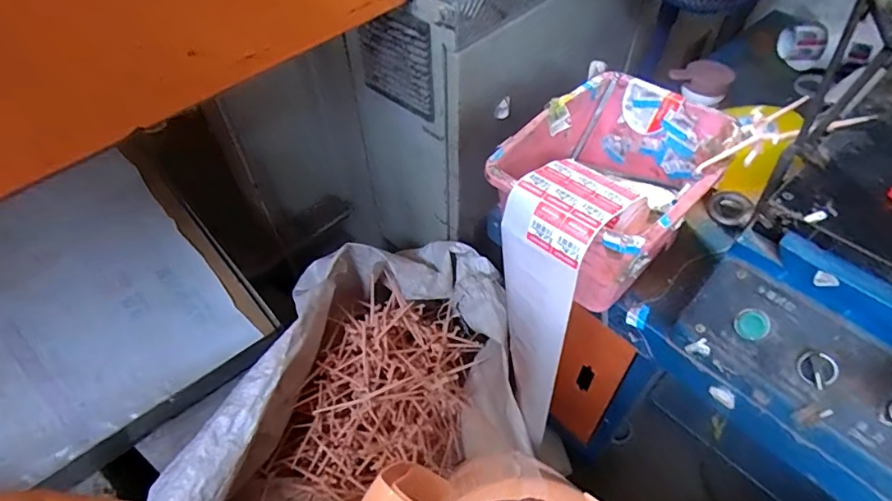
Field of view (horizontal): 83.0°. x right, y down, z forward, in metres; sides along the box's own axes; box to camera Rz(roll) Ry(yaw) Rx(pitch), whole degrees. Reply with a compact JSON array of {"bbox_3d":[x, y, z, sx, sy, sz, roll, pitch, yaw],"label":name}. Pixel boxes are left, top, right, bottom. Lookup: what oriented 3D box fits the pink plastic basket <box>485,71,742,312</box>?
[{"bbox_3d":[0.169,-0.064,0.534,0.174,0.133,0.201,33,59,26],"label":"pink plastic basket"}]

